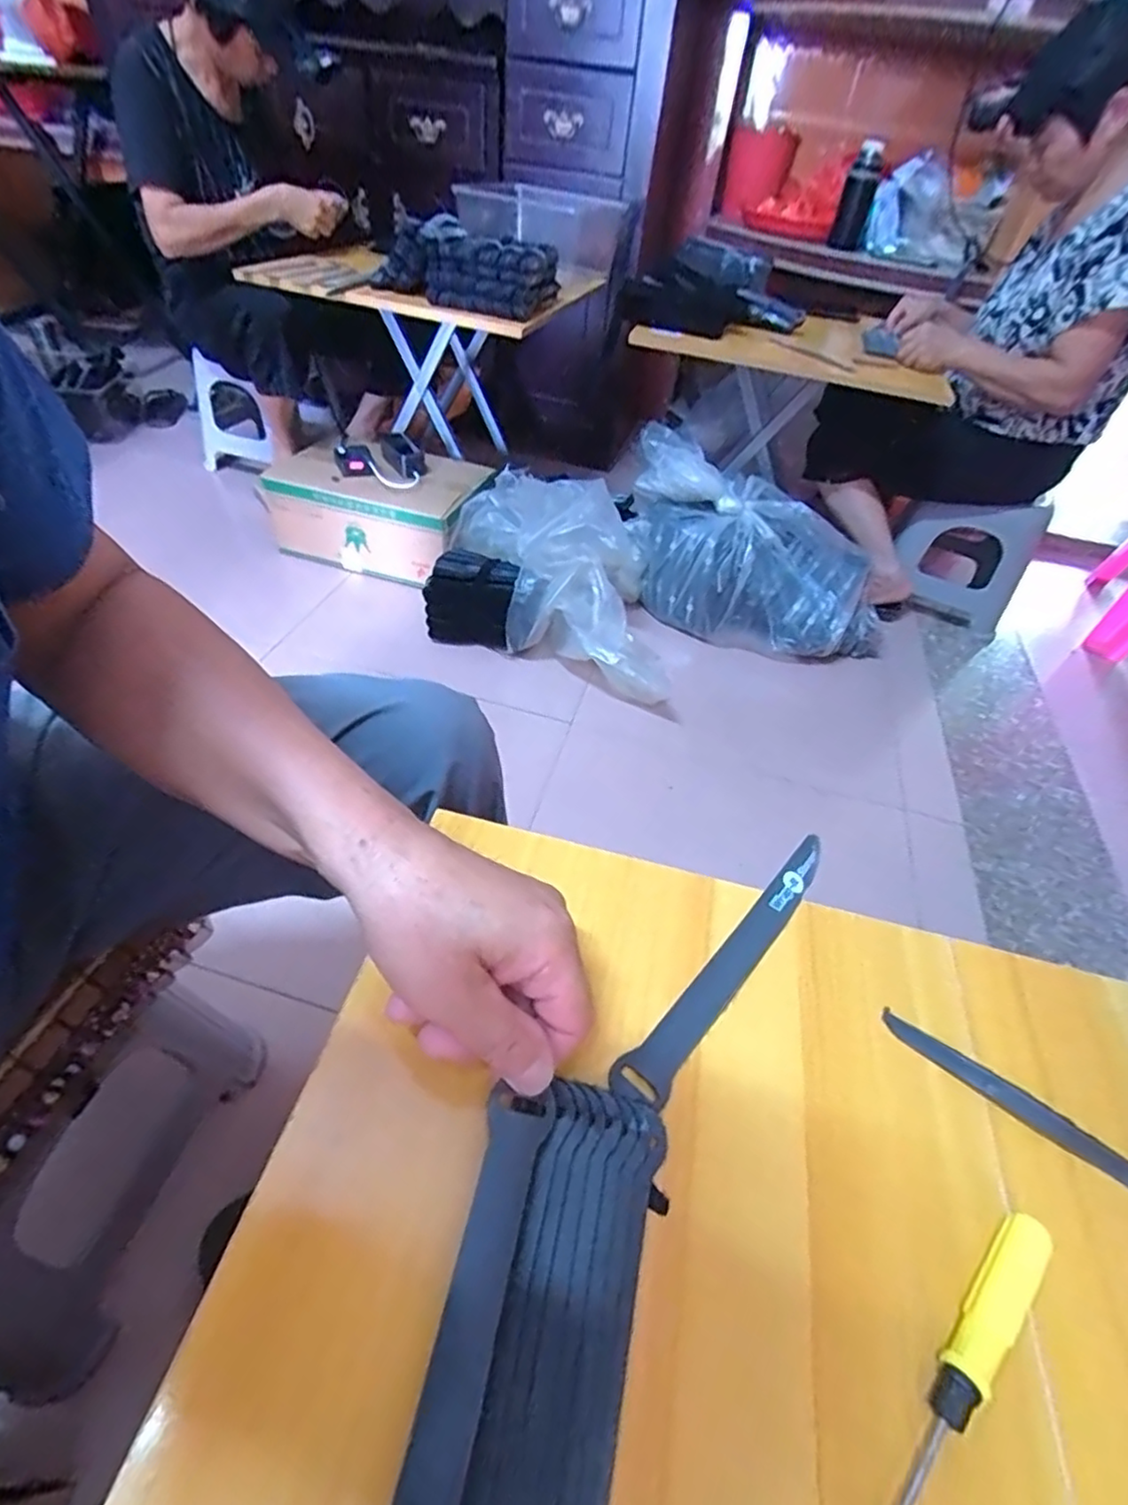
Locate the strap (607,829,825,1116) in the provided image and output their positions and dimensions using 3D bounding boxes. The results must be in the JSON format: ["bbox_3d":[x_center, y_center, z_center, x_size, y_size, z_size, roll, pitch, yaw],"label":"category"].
[{"bbox_3d":[0.089,0.105,0.333,0.024,0.010,0.191,34,51,23],"label":"strap"}]

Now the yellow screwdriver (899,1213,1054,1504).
[{"bbox_3d":[0.142,0.216,0.225,0.119,0.012,0.017,-29,56,-30],"label":"yellow screwdriver"}]

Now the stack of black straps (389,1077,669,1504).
[{"bbox_3d":[-0.013,0.212,0.203,0.066,0.023,0.195,14,45,6],"label":"stack of black straps"}]

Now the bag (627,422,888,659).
[{"bbox_3d":[0.400,-0.408,1.354,0.581,0.313,0.255,27,49,18],"label":"bag"}]

